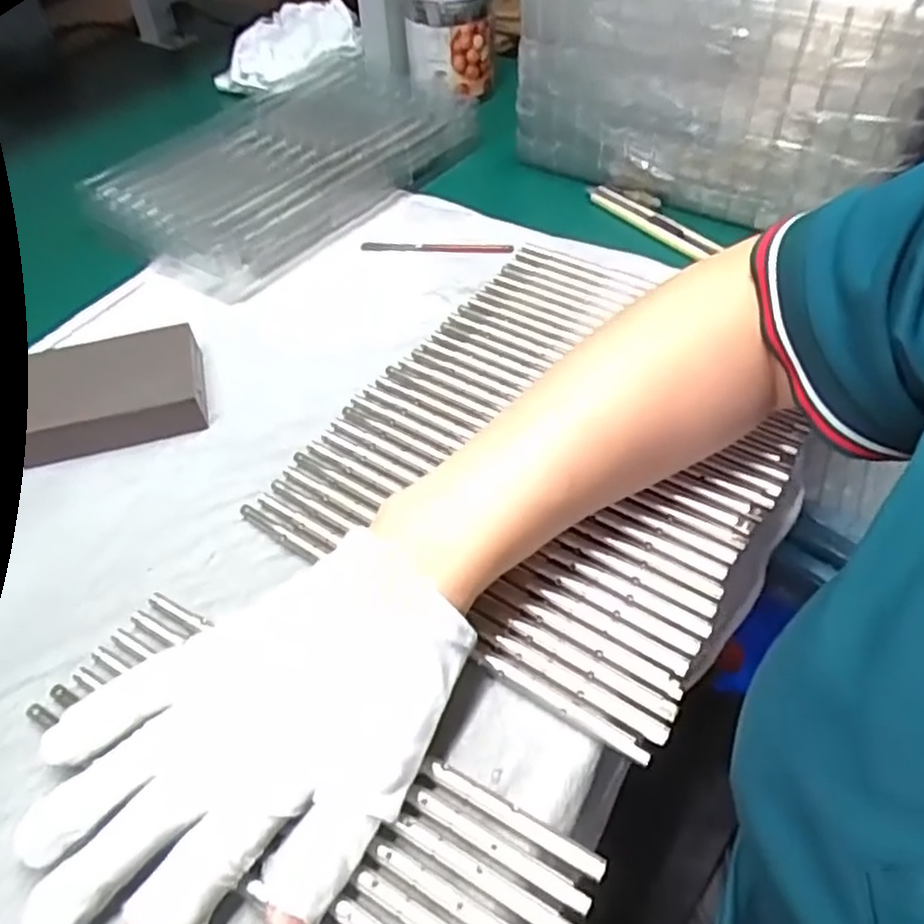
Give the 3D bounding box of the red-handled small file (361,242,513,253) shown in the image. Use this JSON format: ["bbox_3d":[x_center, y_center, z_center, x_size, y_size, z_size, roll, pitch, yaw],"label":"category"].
[{"bbox_3d":[-0.018,-0.152,0.515,0.106,0.006,0.010,0,48,4],"label":"red-handled small file"}]

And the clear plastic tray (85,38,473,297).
[{"bbox_3d":[-0.137,-0.235,0.571,0.181,0.039,0.282,27,55,26],"label":"clear plastic tray"}]

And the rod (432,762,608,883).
[{"bbox_3d":[0.019,0.123,0.253,0.067,0.004,0.008,23,53,23],"label":"rod"}]

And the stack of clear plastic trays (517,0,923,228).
[{"bbox_3d":[0.200,-0.294,0.531,0.282,0.147,0.178,21,52,21],"label":"stack of clear plastic trays"}]

